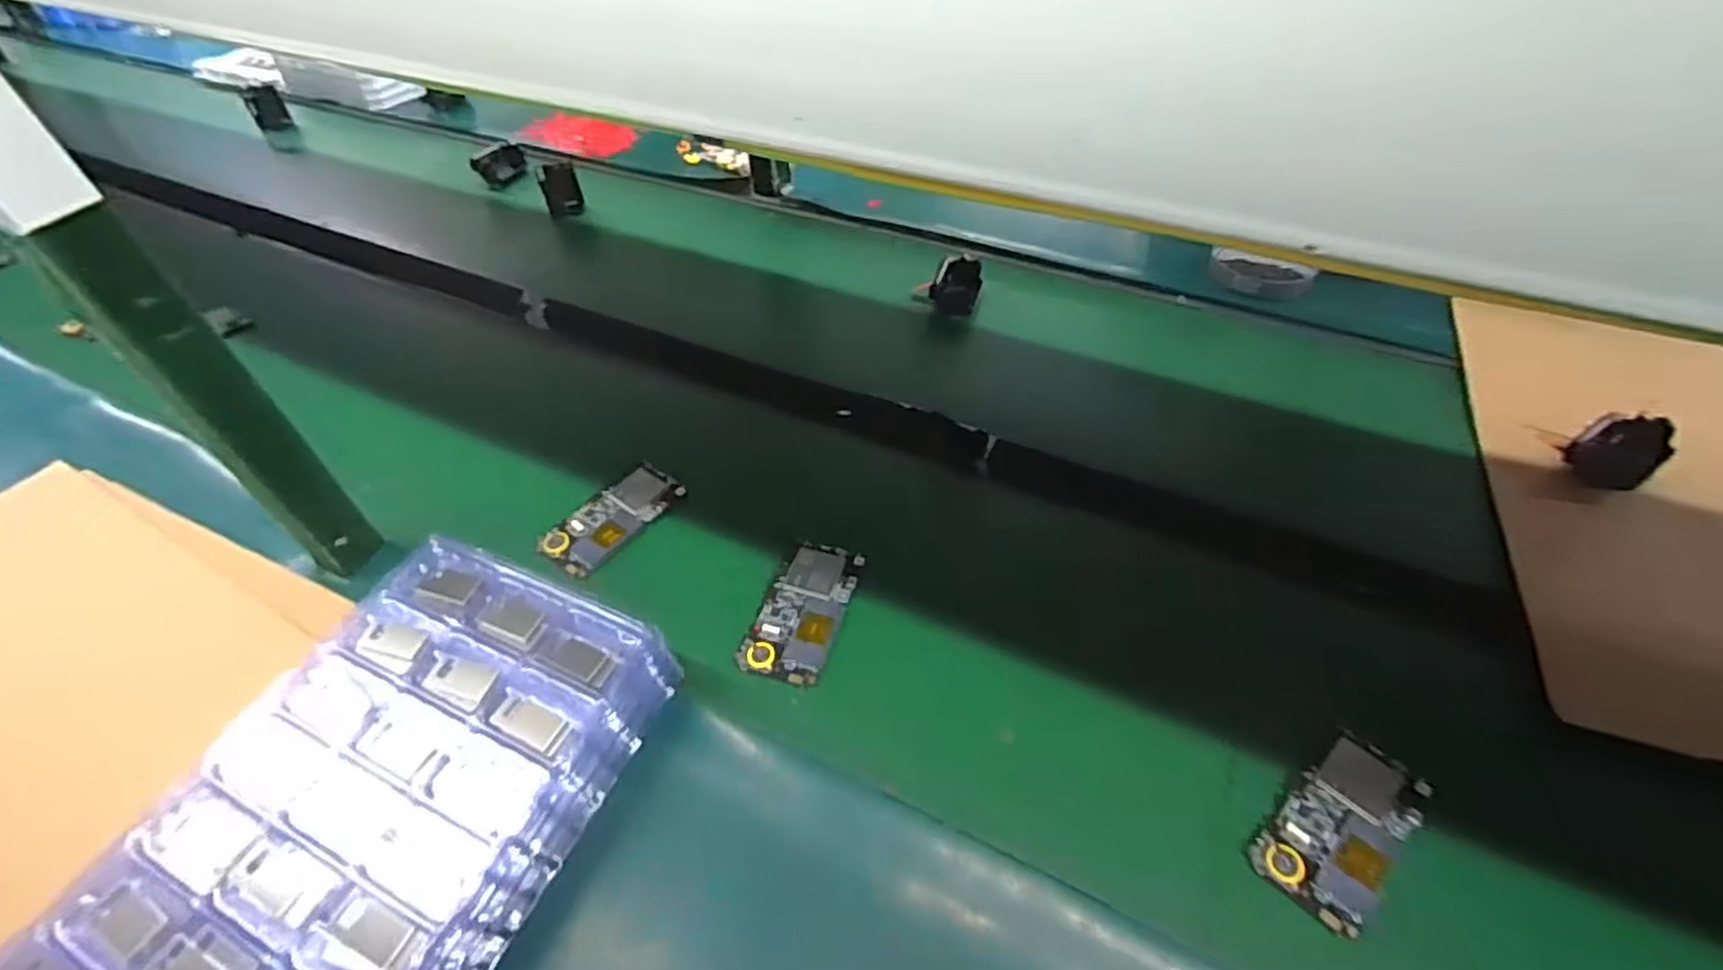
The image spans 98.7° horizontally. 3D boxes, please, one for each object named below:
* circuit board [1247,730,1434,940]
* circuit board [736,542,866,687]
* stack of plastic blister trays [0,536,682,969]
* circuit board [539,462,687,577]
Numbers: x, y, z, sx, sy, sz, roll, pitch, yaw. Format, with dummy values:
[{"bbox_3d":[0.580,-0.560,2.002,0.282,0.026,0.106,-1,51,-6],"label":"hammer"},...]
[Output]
[{"bbox_3d":[0.303,0.213,0.464,0.123,0.018,0.063,-36,55,-25],"label":"circuit board"},{"bbox_3d":[-0.045,0.097,0.581,0.063,0.008,0.121,12,50,15],"label":"circuit board"},{"bbox_3d":[-0.303,0.224,0.437,0.206,0.076,0.385,17,52,19],"label":"stack of plastic blister trays"},{"bbox_3d":[-0.217,0.027,0.650,0.064,0.009,0.120,30,57,27],"label":"circuit board"}]

